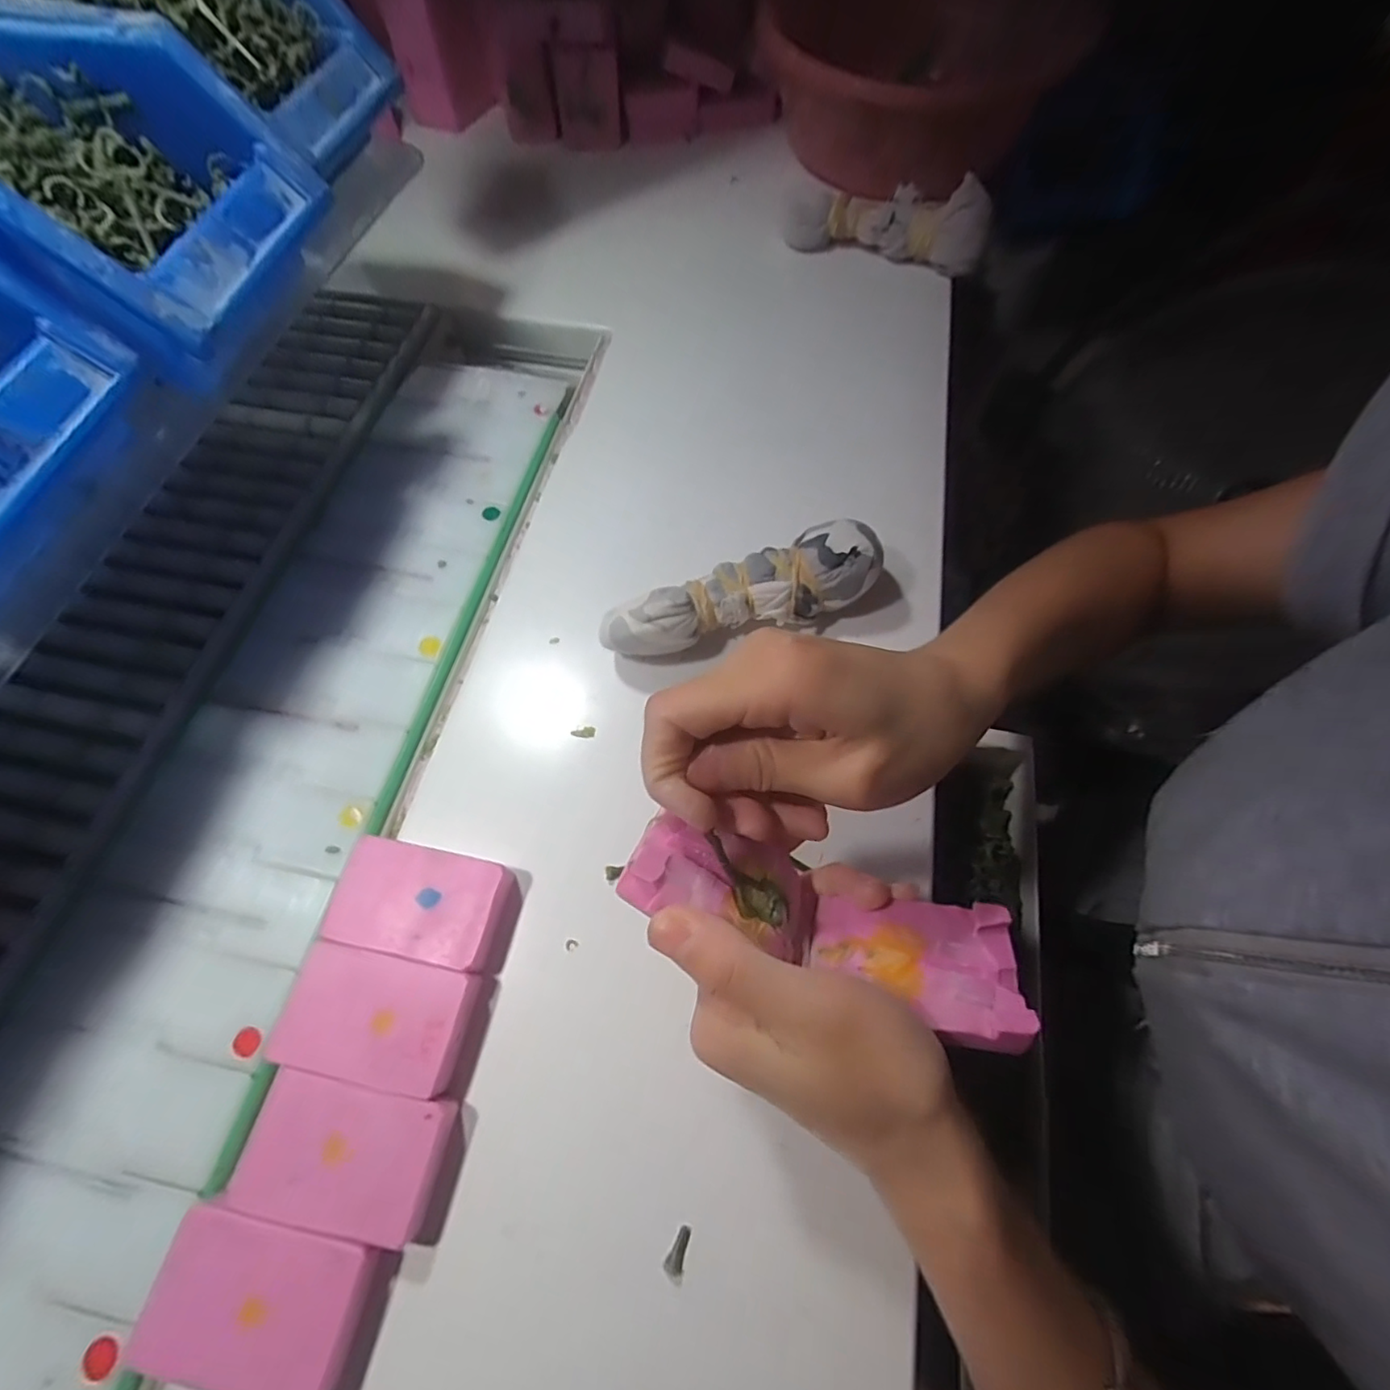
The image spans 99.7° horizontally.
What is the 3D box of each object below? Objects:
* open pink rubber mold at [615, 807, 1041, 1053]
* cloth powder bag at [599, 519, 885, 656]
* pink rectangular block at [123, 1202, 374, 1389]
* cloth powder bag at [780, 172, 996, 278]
[{"bbox_3d":[0.041,0.075,0.198,0.129,0.045,0.040,20,66,-1],"label":"open pink rubber mold"},{"bbox_3d":[0.024,-0.052,0.314,0.146,0.044,0.040,-16,65,-6],"label":"cloth powder bag"},{"bbox_3d":[-0.152,0.208,0.203,0.070,0.011,0.044,9,65,6],"label":"pink rectangular block"},{"bbox_3d":[0.151,-0.382,0.470,0.168,0.054,0.047,31,69,15],"label":"cloth powder bag"}]

